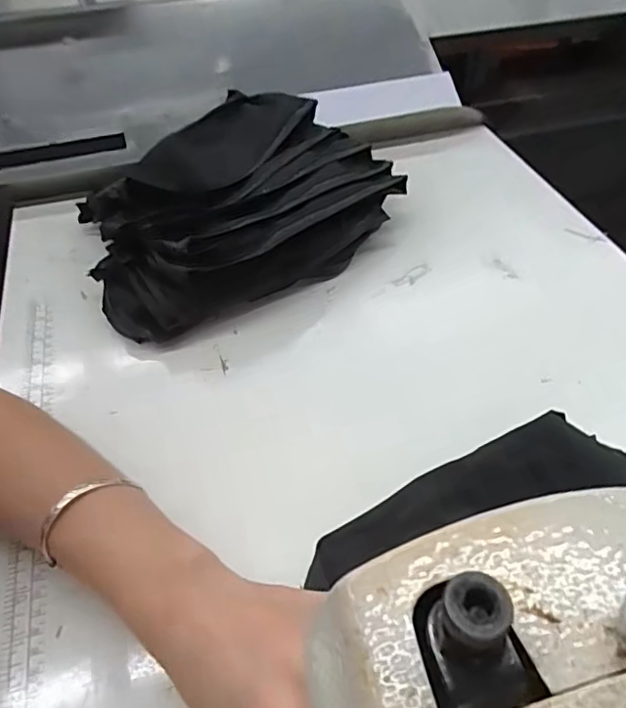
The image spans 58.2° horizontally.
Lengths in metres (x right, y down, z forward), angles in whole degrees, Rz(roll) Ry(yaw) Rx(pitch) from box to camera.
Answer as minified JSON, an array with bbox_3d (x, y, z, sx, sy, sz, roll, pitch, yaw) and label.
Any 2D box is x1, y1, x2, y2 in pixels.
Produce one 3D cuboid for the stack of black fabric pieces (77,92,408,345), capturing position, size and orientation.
[{"bbox_3d":[-0.076,-0.139,0.508,0.277,0.069,0.228,-27,52,-20],"label":"stack of black fabric pieces"}]

